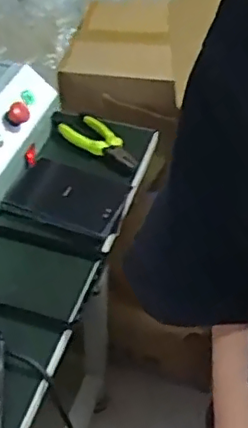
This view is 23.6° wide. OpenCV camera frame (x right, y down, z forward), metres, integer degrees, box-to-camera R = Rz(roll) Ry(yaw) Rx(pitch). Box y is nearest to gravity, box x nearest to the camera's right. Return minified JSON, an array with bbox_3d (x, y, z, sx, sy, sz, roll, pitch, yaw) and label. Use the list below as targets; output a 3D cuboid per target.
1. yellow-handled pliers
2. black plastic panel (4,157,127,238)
[{"bbox_3d":[-0.034,-0.108,0.904,0.049,0.032,0.136,-34,54,-31],"label":"yellow-handled pliers"},{"bbox_3d":[-0.074,-0.025,0.819,0.152,0.023,0.097,19,46,15],"label":"black plastic panel"}]

